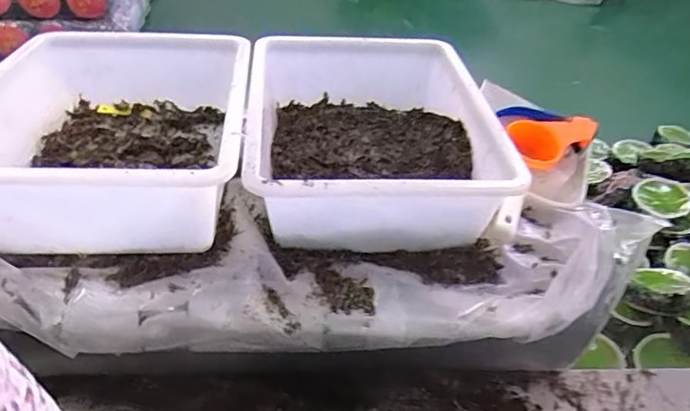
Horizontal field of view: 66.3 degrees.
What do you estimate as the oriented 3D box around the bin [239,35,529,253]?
[{"bbox_3d":[0.026,-0.102,0.660,0.275,0.102,0.376,0,42,-7],"label":"bin"}]

